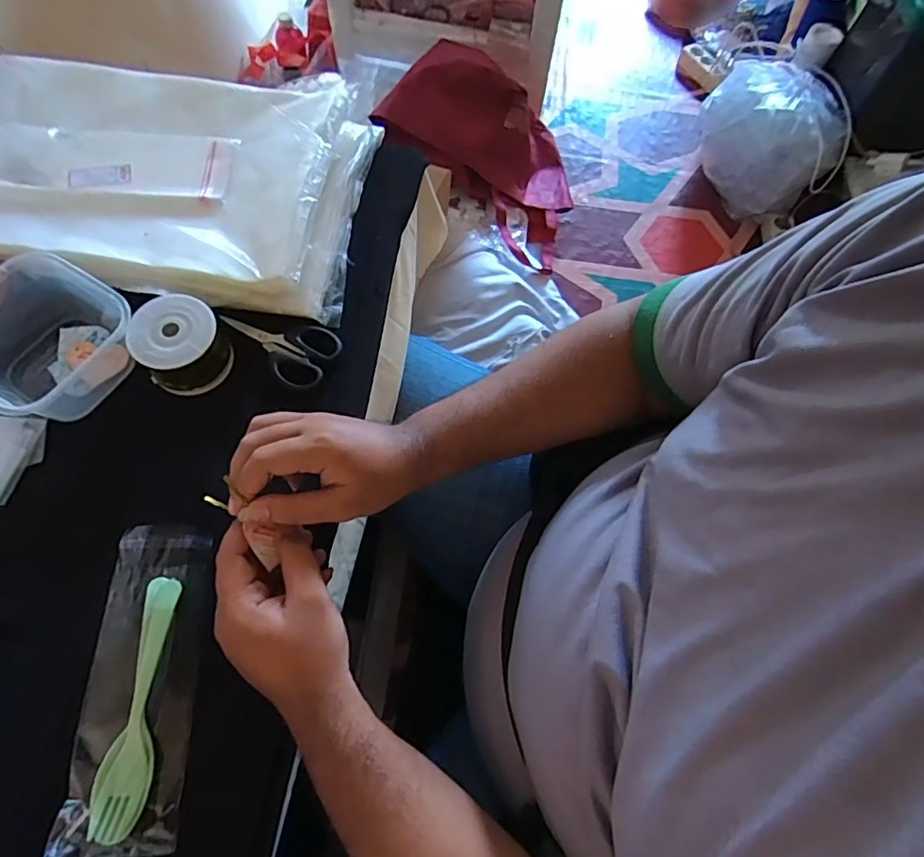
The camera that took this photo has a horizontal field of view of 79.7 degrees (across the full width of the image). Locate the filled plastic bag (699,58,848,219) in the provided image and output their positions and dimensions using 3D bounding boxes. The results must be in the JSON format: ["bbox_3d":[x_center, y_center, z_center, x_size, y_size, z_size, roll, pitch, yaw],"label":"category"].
[{"bbox_3d":[0.693,-0.659,1.257,0.235,0.226,0.293,-34,73,-16],"label":"filled plastic bag"}]

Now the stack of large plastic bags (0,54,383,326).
[{"bbox_3d":[-0.292,-0.236,0.522,0.379,0.042,0.250,4,67,-1],"label":"stack of large plastic bags"}]

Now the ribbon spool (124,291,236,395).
[{"bbox_3d":[-0.231,-0.067,0.459,0.063,0.054,0.067,1,67,-3],"label":"ribbon spool"}]

